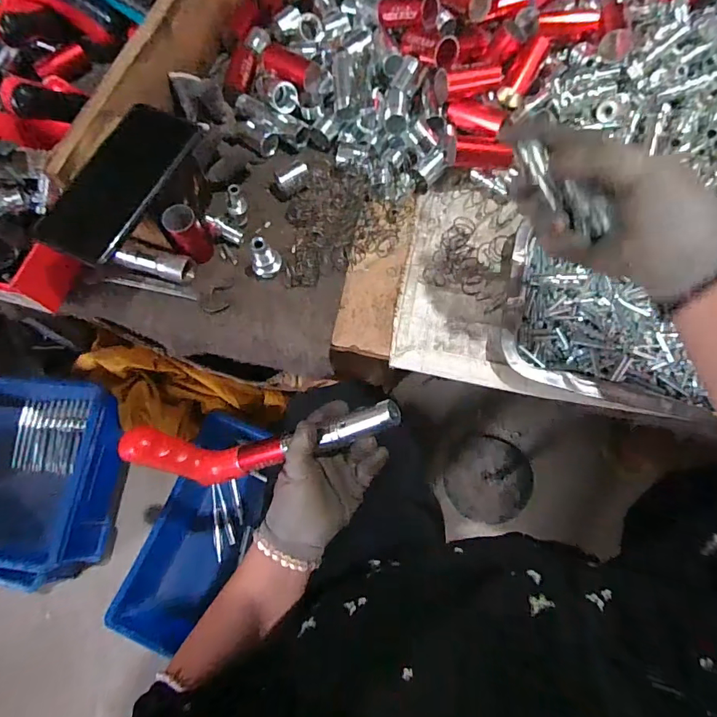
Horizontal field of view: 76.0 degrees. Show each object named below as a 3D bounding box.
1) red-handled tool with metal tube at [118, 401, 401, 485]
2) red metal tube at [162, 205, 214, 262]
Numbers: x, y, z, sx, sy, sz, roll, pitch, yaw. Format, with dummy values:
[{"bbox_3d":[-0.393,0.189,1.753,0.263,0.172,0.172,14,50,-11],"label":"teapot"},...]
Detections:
[{"bbox_3d":[-0.097,0.084,0.456,0.286,0.062,0.057,-12,70,16],"label":"red-handled tool with metal tube"},{"bbox_3d":[-0.167,-0.122,0.454,0.029,0.061,0.023,-33,73,-9],"label":"red metal tube"}]

